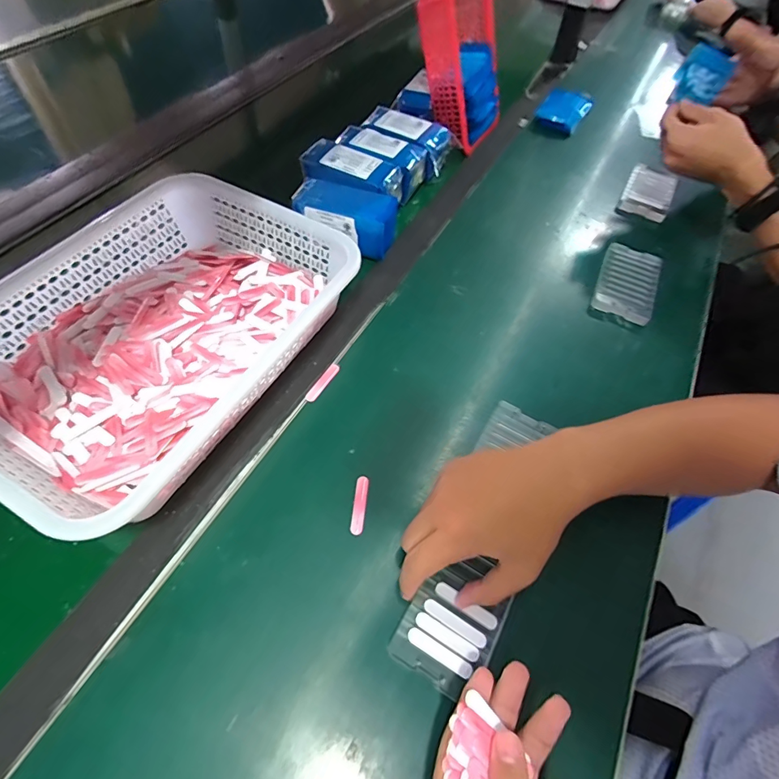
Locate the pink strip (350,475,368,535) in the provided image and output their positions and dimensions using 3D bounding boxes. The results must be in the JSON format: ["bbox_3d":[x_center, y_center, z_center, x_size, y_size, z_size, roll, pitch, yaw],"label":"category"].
[{"bbox_3d":[-0.026,0.102,0.375,0.011,0.004,0.050,6,57,1],"label":"pink strip"}]

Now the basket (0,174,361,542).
[{"bbox_3d":[-0.229,-0.059,0.419,0.240,0.082,0.349,27,60,14],"label":"basket"}]

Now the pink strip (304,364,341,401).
[{"bbox_3d":[-0.069,-0.008,0.439,0.011,0.004,0.052,27,60,14],"label":"pink strip"}]

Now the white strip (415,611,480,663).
[{"bbox_3d":[0.043,0.185,0.317,0.051,0.004,0.011,28,60,14],"label":"white strip"}]

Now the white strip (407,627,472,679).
[{"bbox_3d":[0.036,0.193,0.312,0.049,0.005,0.011,27,60,14],"label":"white strip"}]

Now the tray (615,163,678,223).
[{"bbox_3d":[0.402,-0.309,0.656,0.068,0.015,0.118,26,60,13],"label":"tray"}]

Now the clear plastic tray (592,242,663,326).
[{"bbox_3d":[0.308,-0.138,0.547,0.069,0.014,0.123,23,59,12],"label":"clear plastic tray"}]

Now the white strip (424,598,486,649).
[{"bbox_3d":[0.050,0.177,0.322,0.051,0.004,0.010,29,60,15],"label":"white strip"}]

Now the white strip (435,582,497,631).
[{"bbox_3d":[0.059,0.166,0.327,0.051,0.005,0.011,29,60,19],"label":"white strip"}]

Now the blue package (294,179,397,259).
[{"bbox_3d":[-0.056,-0.220,0.545,0.127,0.058,0.070,12,57,5],"label":"blue package"}]

